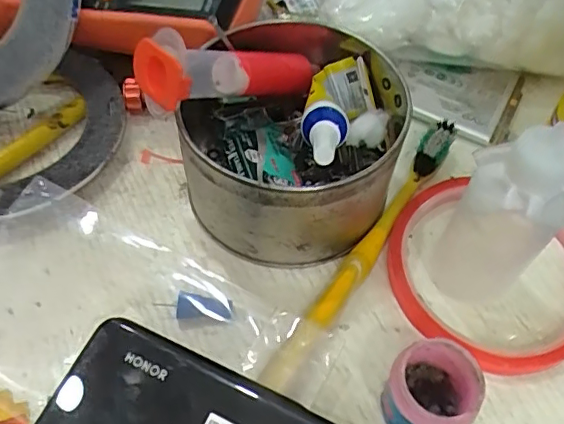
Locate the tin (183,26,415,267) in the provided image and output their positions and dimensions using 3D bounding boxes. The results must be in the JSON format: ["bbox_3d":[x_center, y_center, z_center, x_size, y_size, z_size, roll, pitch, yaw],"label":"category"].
[{"bbox_3d":[0.006,-0.044,0.245,0.100,0.063,0.112,-9,57,-8],"label":"tin"}]

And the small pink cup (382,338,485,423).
[{"bbox_3d":[0.051,0.066,0.199,0.030,0.038,0.029,1,56,-1],"label":"small pink cup"}]

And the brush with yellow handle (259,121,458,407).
[{"bbox_3d":[0.039,0.013,0.245,0.017,0.012,0.152,28,59,16],"label":"brush with yellow handle"}]

